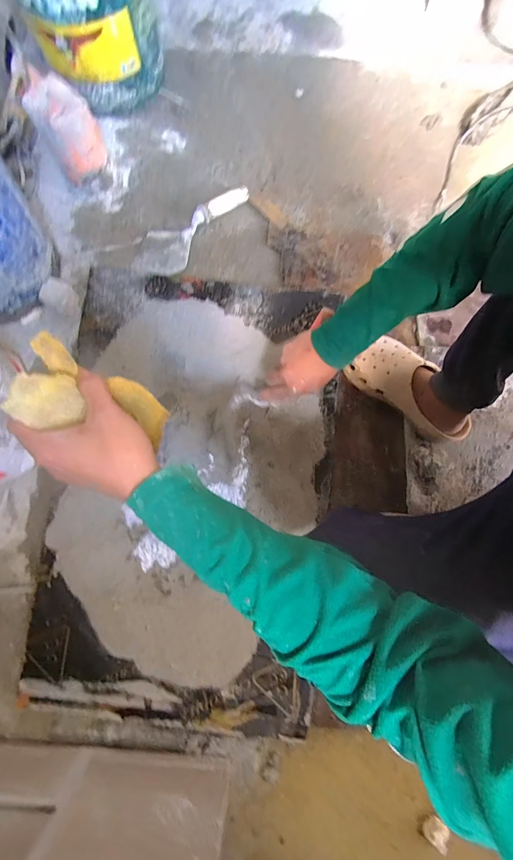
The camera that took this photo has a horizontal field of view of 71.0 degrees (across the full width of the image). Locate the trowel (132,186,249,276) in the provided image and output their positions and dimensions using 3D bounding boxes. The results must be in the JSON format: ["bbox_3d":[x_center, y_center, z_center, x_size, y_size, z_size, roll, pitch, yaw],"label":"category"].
[{"bbox_3d":[-0.135,-0.428,0.782,0.295,0.039,0.125,-23,80,-5],"label":"trowel"}]

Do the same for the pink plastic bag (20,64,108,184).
[{"bbox_3d":[-0.368,-0.587,0.705,0.101,0.124,0.094,-36,81,-7],"label":"pink plastic bag"}]

